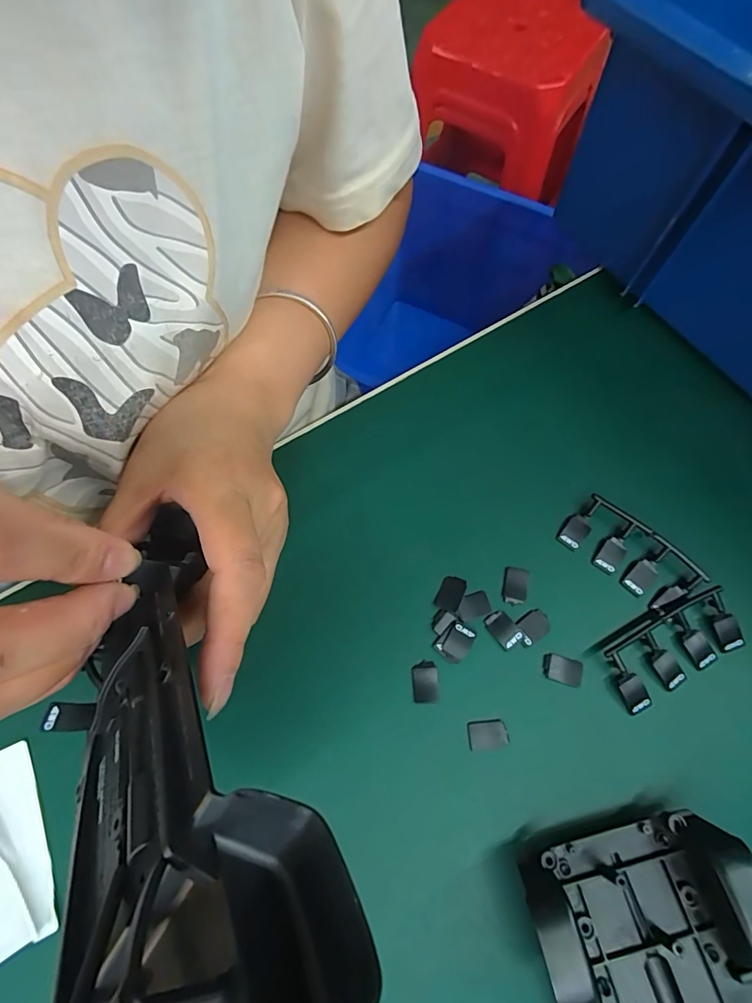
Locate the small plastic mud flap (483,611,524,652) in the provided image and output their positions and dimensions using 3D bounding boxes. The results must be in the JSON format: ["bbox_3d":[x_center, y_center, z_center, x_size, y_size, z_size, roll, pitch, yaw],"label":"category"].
[{"bbox_3d":[0.058,0.058,0.205,0.011,0.004,0.017,-33,73,-12],"label":"small plastic mud flap"}]

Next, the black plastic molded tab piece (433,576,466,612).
[{"bbox_3d":[0.035,0.042,0.210,0.011,0.004,0.016,26,72,9],"label":"black plastic molded tab piece"}]

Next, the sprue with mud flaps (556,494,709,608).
[{"bbox_3d":[0.120,0.025,0.216,0.061,0.010,0.028,39,74,13],"label":"sprue with mud flaps"}]

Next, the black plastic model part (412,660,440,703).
[{"bbox_3d":[0.021,0.078,0.197,0.011,0.004,0.016,-3,70,-2],"label":"black plastic model part"}]

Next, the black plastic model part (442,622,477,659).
[{"bbox_3d":[0.037,0.062,0.203,0.011,0.004,0.014,30,72,10],"label":"black plastic model part"}]

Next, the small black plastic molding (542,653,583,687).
[{"bbox_3d":[0.082,0.074,0.200,0.017,0.004,0.011,15,70,5],"label":"small black plastic molding"}]

